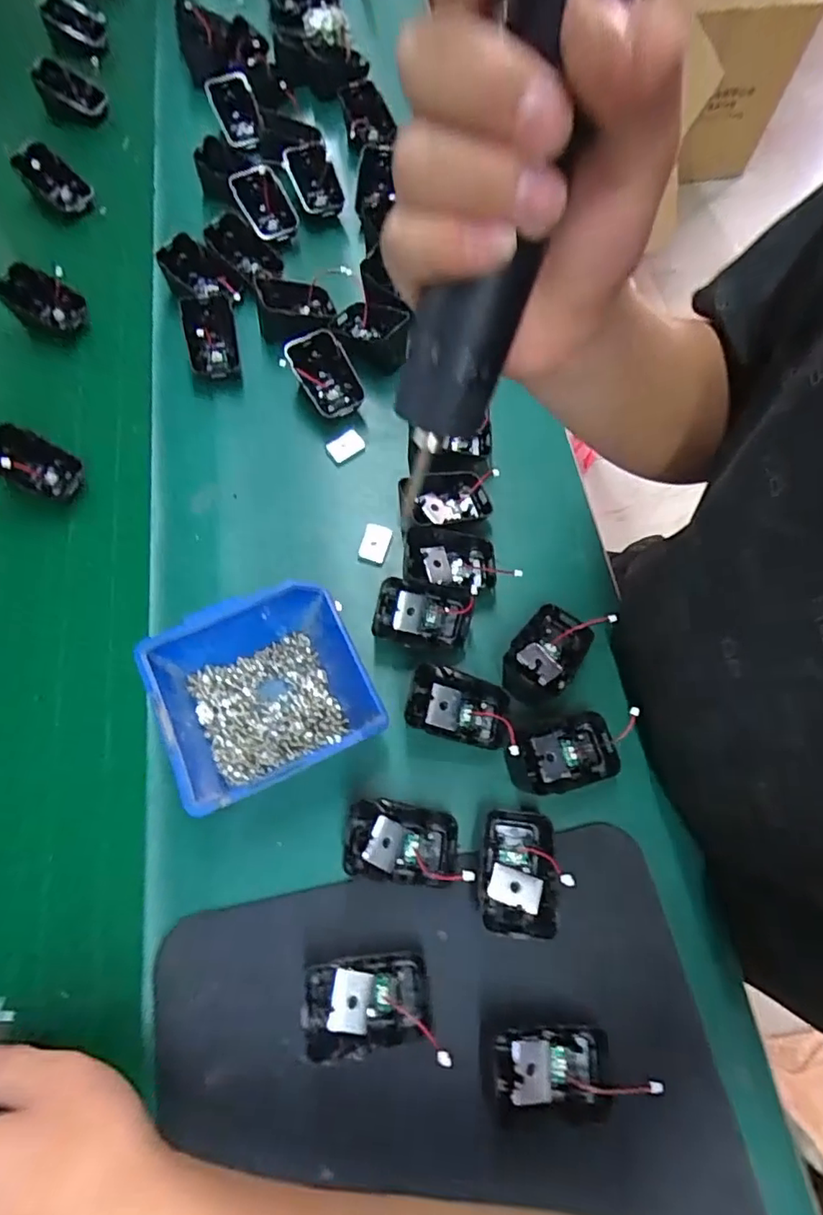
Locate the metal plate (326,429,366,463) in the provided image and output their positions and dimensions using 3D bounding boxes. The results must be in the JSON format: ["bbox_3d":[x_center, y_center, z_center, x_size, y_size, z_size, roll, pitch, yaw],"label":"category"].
[{"bbox_3d":[-0.055,-0.135,0.479,0.029,0.004,0.024,-32,77,1],"label":"metal plate"}]

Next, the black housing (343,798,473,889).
[{"bbox_3d":[-0.002,0.146,0.358,0.076,0.034,0.045,7,67,1],"label":"black housing"}]

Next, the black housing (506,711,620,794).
[{"bbox_3d":[0.097,0.097,0.377,0.067,0.028,0.042,-15,69,-8],"label":"black housing"}]

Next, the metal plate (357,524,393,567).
[{"bbox_3d":[-0.029,-0.049,0.448,0.023,0.008,0.031,18,68,6],"label":"metal plate"}]

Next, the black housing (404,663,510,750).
[{"bbox_3d":[0.032,0.068,0.388,0.068,0.033,0.043,13,67,3],"label":"black housing"}]

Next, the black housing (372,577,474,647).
[{"bbox_3d":[0.006,0.004,0.412,0.068,0.034,0.038,14,67,4],"label":"black housing"}]

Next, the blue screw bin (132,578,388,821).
[{"bbox_3d":[-0.091,0.058,0.375,0.124,0.069,0.116,-24,70,-11],"label":"blue screw bin"}]

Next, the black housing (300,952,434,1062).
[{"bbox_3d":[-0.026,0.217,0.317,0.069,0.029,0.042,-2,67,-3],"label":"black housing"}]

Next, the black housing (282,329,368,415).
[{"bbox_3d":[-0.071,-0.193,0.481,0.044,0.027,0.069,-31,101,1],"label":"black housing"}]

